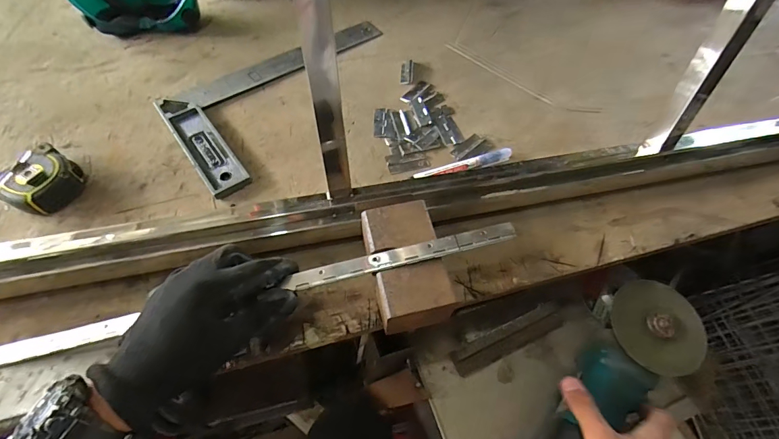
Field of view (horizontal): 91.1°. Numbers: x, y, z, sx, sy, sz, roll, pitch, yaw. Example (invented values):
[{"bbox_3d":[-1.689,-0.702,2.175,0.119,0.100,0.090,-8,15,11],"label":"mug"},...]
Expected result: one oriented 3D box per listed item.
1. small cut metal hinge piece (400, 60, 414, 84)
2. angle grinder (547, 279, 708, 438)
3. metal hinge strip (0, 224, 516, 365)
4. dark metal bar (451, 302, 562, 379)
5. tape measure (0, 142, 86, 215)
[{"bbox_3d":[0.026,-0.220,0.569,0.019,0.008,0.047,4,58,1],"label":"small cut metal hinge piece"},{"bbox_3d":[0.201,0.224,0.403,0.088,0.079,0.369,38,76,19],"label":"angle grinder"},{"bbox_3d":[-0.131,0.070,0.344,0.489,0.012,0.019,-14,59,0],"label":"metal hinge strip"},{"bbox_3d":[0.147,0.147,0.472,0.150,0.023,0.031,-21,61,-14],"label":"dark metal bar"},{"bbox_3d":[-0.388,-0.042,0.427,0.064,0.035,0.073,26,61,14],"label":"tape measure"}]

